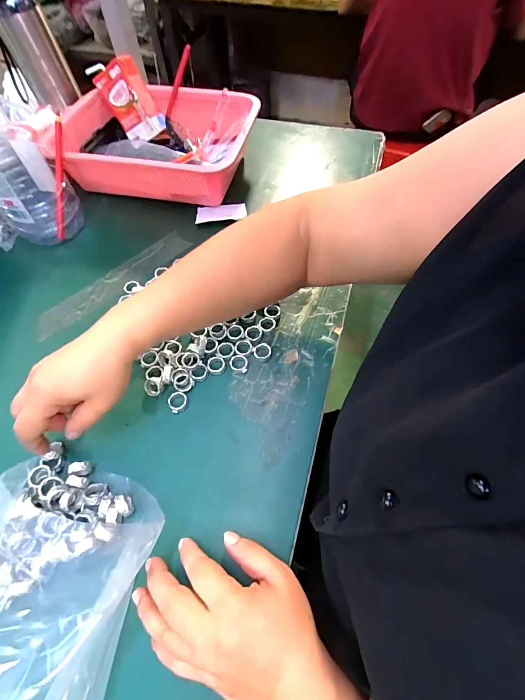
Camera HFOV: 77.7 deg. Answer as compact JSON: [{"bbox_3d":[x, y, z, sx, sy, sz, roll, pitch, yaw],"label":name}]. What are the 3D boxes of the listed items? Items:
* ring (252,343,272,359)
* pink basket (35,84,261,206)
[{"bbox_3d":[-0.001,0.000,0.376,0.021,0.006,0.023,-1,58,2],"label":"ring"},{"bbox_3d":[-0.179,-0.327,0.539,0.326,0.099,0.215,7,59,6],"label":"pink basket"}]

